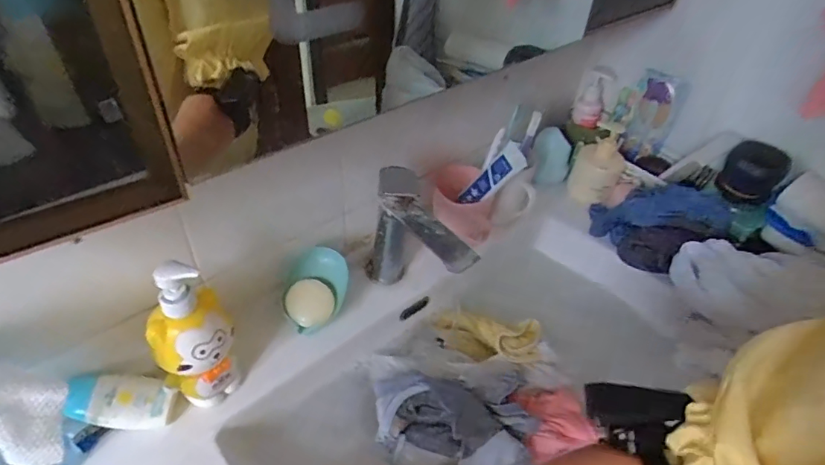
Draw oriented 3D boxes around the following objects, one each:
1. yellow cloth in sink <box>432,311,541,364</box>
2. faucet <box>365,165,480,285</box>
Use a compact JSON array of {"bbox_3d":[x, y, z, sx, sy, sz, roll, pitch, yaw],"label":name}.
[{"bbox_3d":[0.107,0.155,0.721,0.149,0.044,0.078,5,43,0],"label":"yellow cloth in sink"},{"bbox_3d":[0.007,0.029,0.644,0.155,0.177,0.076,32,49,26],"label":"faucet"}]

